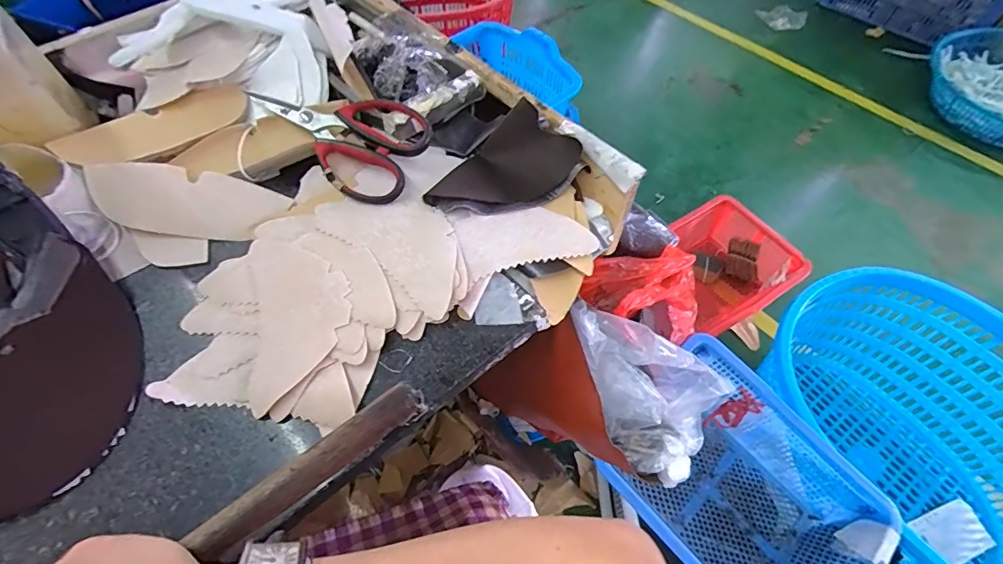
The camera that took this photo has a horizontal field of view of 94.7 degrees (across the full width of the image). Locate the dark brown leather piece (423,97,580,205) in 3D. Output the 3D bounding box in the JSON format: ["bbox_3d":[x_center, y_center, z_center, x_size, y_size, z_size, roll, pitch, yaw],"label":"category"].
[{"bbox_3d":[-0.004,-0.109,0.433,0.145,0.041,0.078,-24,61,-12],"label":"dark brown leather piece"}]

